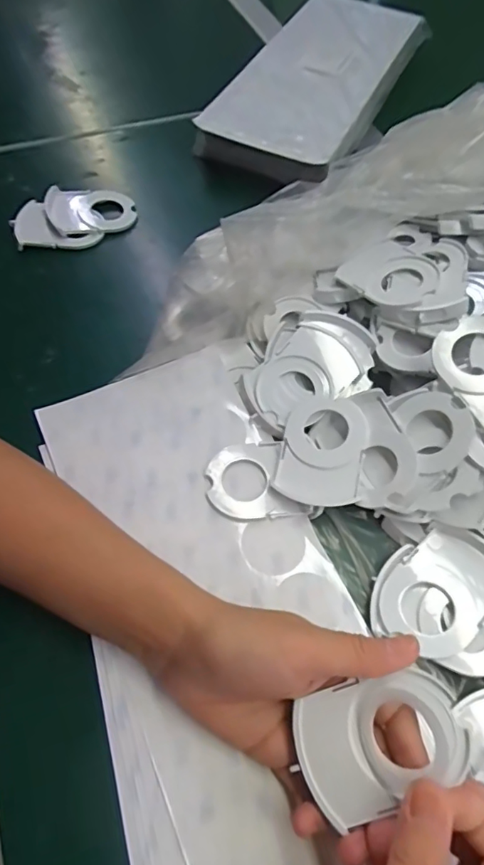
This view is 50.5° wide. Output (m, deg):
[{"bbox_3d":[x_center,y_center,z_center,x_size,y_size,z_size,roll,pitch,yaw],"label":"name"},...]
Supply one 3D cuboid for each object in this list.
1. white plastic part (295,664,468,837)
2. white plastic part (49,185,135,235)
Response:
[{"bbox_3d":[0.061,0.140,0.232,0.073,0.012,0.051,-29,66,11],"label":"white plastic part"},{"bbox_3d":[-0.142,-0.212,0.484,0.076,0.016,0.058,-9,61,-7],"label":"white plastic part"}]

